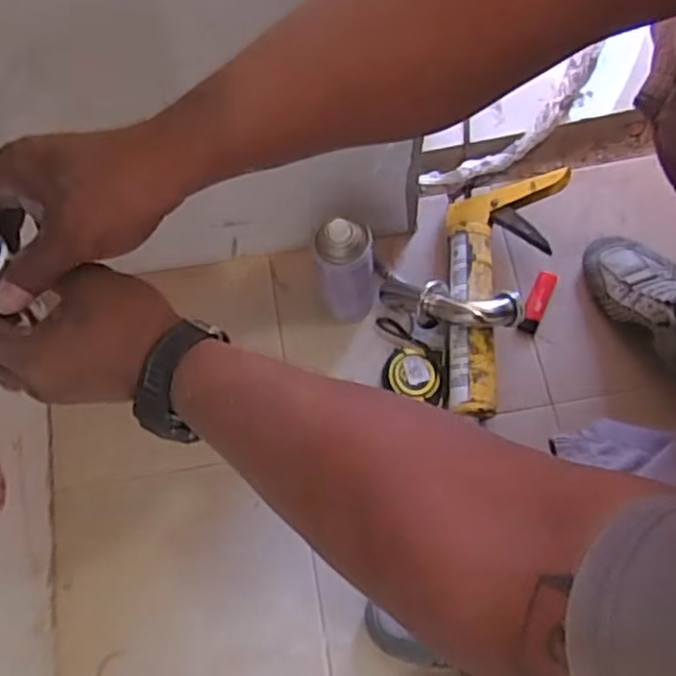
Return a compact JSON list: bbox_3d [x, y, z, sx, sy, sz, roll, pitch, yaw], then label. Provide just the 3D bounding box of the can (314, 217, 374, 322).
[{"bbox_3d":[0.009,-0.073,0.797,0.061,0.168,0.075,-2,70,3],"label":"can"}]

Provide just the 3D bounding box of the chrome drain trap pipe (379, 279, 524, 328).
[{"bbox_3d":[0.125,-0.039,0.827,0.166,0.053,0.055,10,71,26],"label":"chrome drain trap pipe"}]

